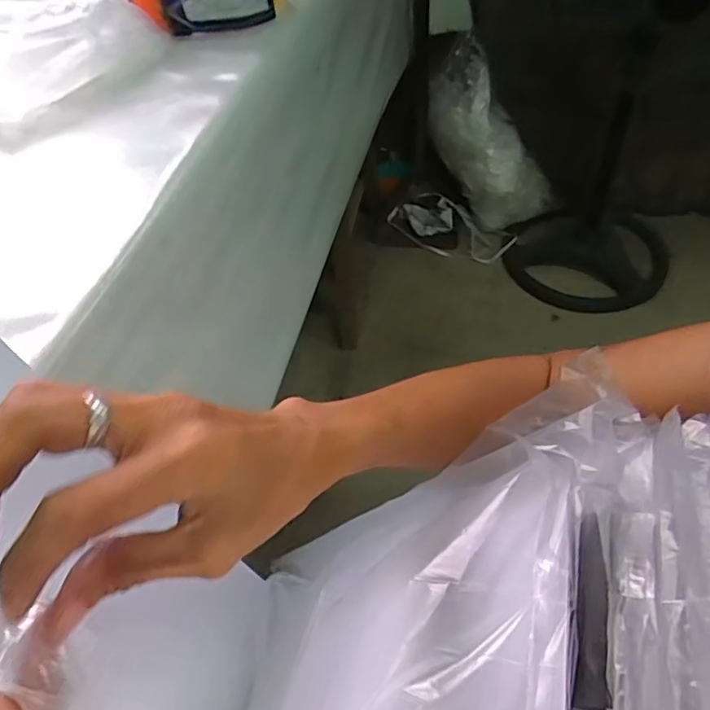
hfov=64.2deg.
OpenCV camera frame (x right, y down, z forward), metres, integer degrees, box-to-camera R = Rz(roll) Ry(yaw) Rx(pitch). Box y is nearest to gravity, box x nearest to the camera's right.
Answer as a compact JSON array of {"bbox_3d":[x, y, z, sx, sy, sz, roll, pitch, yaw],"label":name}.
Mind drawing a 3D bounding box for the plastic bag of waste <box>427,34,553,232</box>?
[{"bbox_3d":[0.327,-0.542,1.462,0.173,0.474,0.163,-44,22,-27],"label":"plastic bag of waste"}]

